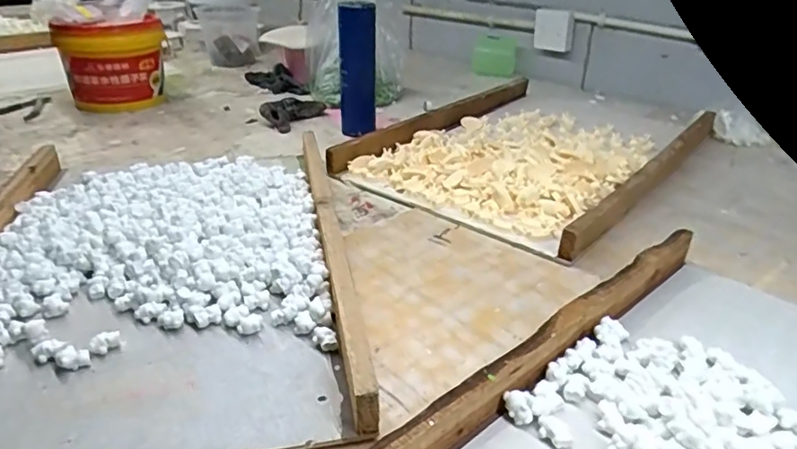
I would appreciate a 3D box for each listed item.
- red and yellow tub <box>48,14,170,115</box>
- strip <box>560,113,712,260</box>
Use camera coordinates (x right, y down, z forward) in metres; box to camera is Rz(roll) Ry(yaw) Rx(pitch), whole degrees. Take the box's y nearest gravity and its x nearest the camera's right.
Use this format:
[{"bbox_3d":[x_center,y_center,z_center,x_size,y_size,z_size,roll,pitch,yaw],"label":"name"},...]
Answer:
[{"bbox_3d":[-0.560,-0.323,1.132,0.192,0.156,0.167,-12,31,-23],"label":"red and yellow tub"},{"bbox_3d":[0.385,-0.081,0.845,0.025,0.045,0.593,23,35,34],"label":"strip"}]

